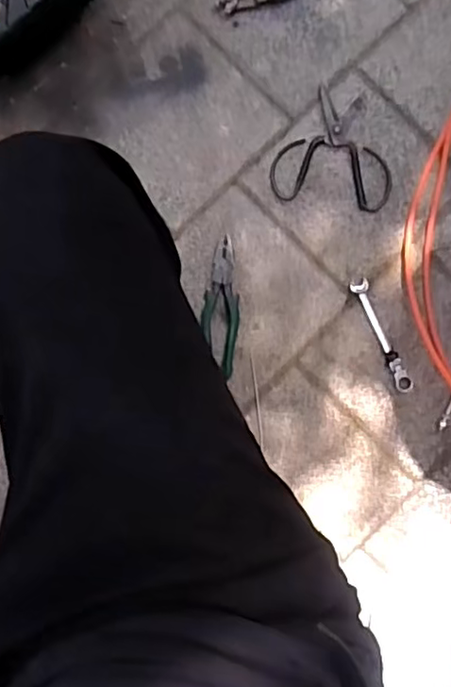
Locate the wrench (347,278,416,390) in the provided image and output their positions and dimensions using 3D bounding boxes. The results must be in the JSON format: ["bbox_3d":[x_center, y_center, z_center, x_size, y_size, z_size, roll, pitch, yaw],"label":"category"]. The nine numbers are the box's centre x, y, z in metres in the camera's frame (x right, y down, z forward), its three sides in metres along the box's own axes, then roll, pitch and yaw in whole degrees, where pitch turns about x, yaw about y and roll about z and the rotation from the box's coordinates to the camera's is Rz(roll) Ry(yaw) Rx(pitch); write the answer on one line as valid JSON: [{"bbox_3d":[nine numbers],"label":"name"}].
[{"bbox_3d":[0.231,-0.011,0.869,0.028,0.006,0.174,-22,86,-2],"label":"wrench"}]

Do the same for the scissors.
[{"bbox_3d":[0.169,-0.290,0.883,0.172,0.010,0.177,13,86,1],"label":"scissors"}]

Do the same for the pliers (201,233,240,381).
[{"bbox_3d":[-0.006,-0.054,0.862,0.052,0.016,0.200,4,86,0],"label":"pliers"}]

